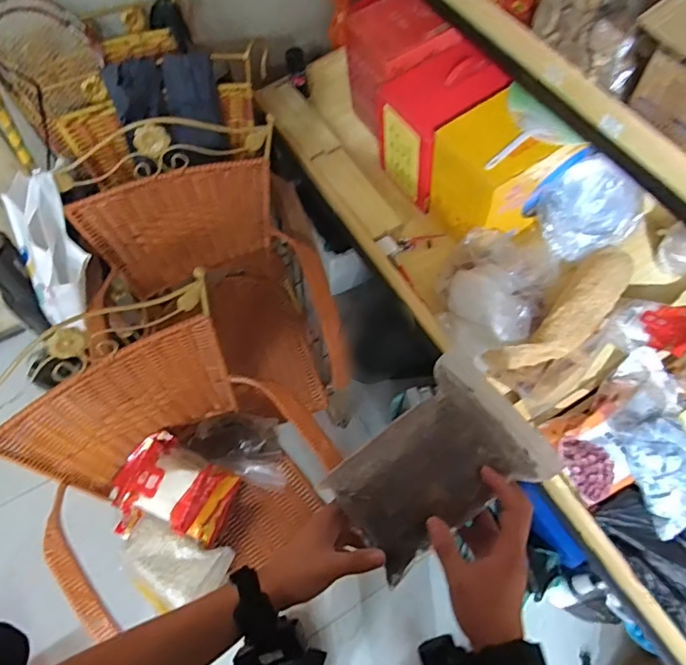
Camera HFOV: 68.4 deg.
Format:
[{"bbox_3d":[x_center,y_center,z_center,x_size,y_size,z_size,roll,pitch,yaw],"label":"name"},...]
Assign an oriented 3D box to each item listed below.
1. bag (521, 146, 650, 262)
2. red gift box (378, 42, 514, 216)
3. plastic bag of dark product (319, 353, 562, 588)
[{"bbox_3d":[0.531,-0.271,1.094,0.152,0.163,0.193,-39,70,-19],"label":"bag"},{"bbox_3d":[0.216,-0.493,1.206,0.204,0.291,0.216,-33,68,-17],"label":"red gift box"},{"bbox_3d":[0.093,0.141,0.511,0.203,0.041,0.142,-46,71,6],"label":"plastic bag of dark product"}]

